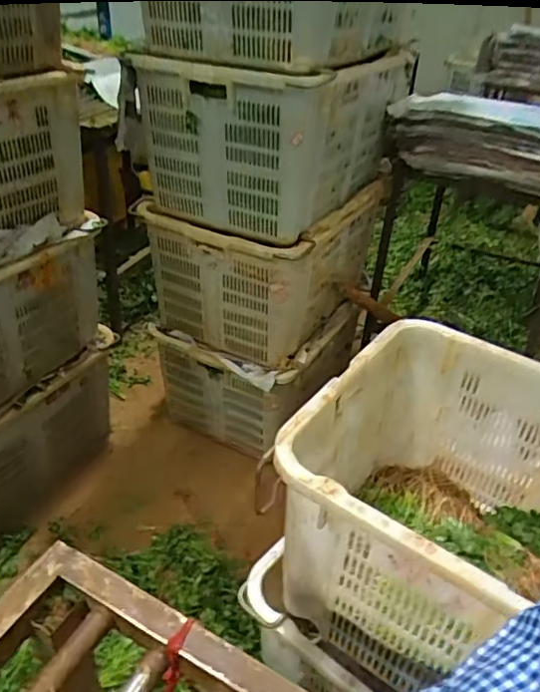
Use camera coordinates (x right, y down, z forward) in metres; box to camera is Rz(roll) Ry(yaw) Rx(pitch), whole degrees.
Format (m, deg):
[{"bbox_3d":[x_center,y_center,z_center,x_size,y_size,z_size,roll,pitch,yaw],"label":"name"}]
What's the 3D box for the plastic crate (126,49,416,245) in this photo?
[{"bbox_3d":[0.027,-0.555,1.468,0.455,0.356,0.638,21,38,24],"label":"plastic crate"}]

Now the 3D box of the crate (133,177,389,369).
[{"bbox_3d":[-0.006,-0.252,1.637,0.437,0.368,0.557,21,38,24],"label":"crate"}]

